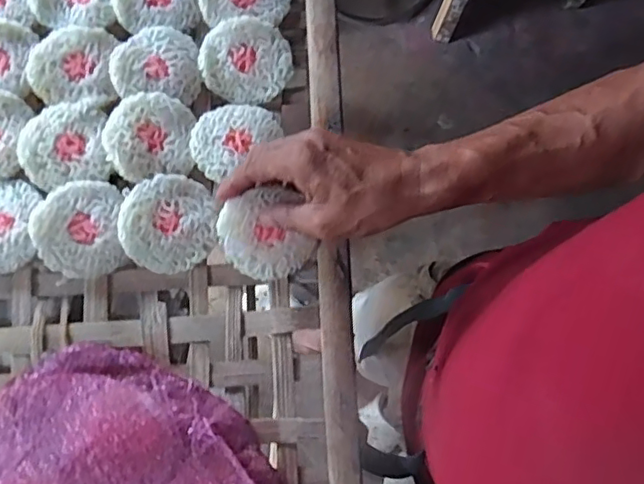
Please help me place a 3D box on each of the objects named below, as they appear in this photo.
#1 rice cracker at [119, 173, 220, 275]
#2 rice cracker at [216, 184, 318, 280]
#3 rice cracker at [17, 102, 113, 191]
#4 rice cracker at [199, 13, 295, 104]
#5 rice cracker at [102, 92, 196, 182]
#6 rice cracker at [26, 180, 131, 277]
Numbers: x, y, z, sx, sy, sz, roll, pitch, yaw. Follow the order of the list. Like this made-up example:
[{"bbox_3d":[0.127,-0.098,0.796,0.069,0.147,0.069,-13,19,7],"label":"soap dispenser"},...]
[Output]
[{"bbox_3d":[-0.123,-0.015,0.480,0.074,0.016,0.078,38,75,4],"label":"rice cracker"},{"bbox_3d":[-0.047,-0.005,0.474,0.069,0.007,0.071,-22,106,7],"label":"rice cracker"},{"bbox_3d":[-0.210,-0.080,0.486,0.070,0.004,0.071,-7,76,-8],"label":"rice cracker"},{"bbox_3d":[-0.065,-0.159,0.515,0.077,0.009,0.074,31,74,3],"label":"rice cracker"},{"bbox_3d":[-0.143,-0.088,0.492,0.070,0.010,0.072,1,75,-6],"label":"rice cracker"},{"bbox_3d":[-0.194,-0.010,0.478,0.072,0.020,0.071,-5,76,-7],"label":"rice cracker"}]

